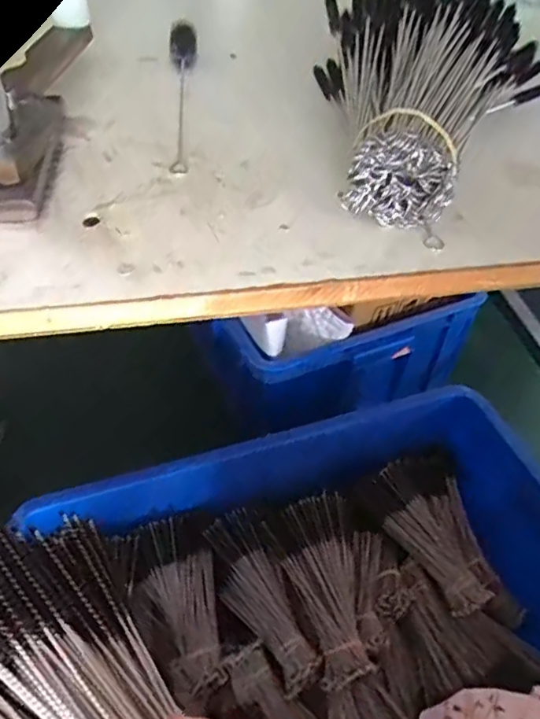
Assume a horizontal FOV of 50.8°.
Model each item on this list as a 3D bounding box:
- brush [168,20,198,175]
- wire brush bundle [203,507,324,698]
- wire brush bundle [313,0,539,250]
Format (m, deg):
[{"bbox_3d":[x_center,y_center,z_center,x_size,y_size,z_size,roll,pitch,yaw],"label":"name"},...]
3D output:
[{"bbox_3d":[-0.058,-0.175,0.363,0.019,0.021,0.180,-2,47,-4],"label":"brush"},{"bbox_3d":[-0.013,0.272,0.663,0.072,0.053,0.186,-17,50,-18],"label":"wire brush bundle"},{"bbox_3d":[0.077,-0.156,0.316,0.135,0.065,0.193,18,49,14],"label":"wire brush bundle"}]

